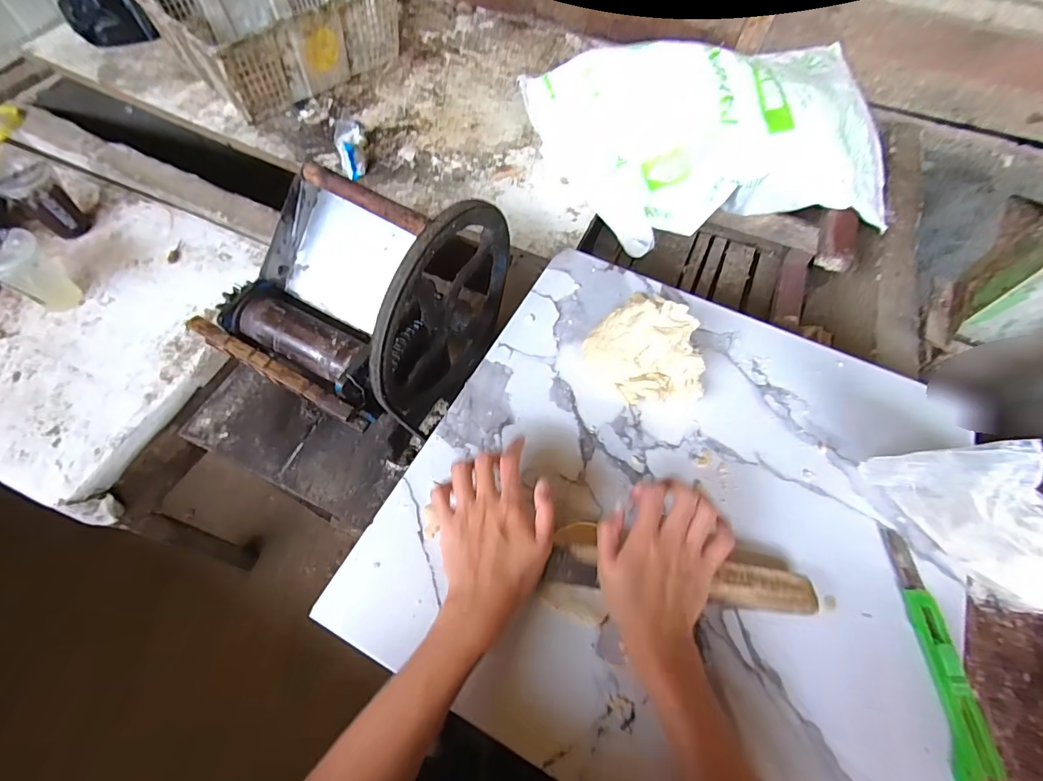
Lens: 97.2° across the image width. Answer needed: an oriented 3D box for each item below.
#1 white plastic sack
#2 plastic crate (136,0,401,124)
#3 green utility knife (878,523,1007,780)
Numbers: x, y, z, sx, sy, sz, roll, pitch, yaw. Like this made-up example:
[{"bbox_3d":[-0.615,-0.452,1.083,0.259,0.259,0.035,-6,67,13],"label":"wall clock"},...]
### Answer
[{"bbox_3d":[0.368,-0.488,0.904,0.655,0.212,0.409,-9,64,-8],"label":"white plastic sack"},{"bbox_3d":[-0.555,-0.850,1.062,0.337,0.163,0.464,40,68,16],"label":"plastic crate"},{"bbox_3d":[0.343,0.214,0.379,0.037,0.020,0.192,2,63,-3],"label":"green utility knife"}]

